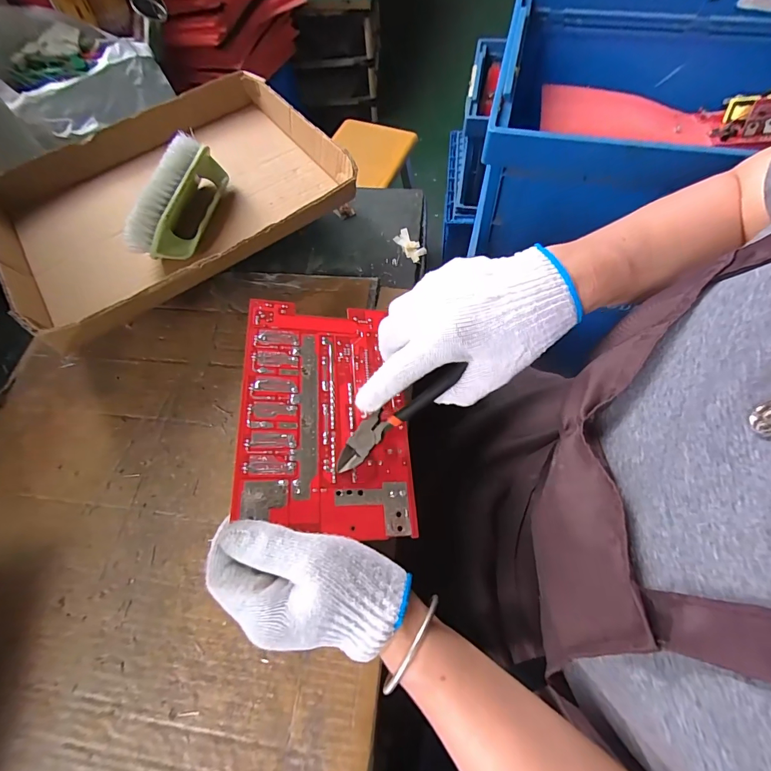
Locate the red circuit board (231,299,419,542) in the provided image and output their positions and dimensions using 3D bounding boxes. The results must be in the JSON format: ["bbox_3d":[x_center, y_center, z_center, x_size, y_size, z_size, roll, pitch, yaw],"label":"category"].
[{"bbox_3d":[-0.048,0.017,0.314,0.126,0.004,0.192,2,62,-15],"label":"red circuit board"}]

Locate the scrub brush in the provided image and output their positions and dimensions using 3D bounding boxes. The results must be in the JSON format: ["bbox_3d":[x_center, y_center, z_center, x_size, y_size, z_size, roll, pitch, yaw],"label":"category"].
[{"bbox_3d":[-0.188,-0.176,0.369,0.039,0.050,0.132,10,64,9],"label":"scrub brush"}]

